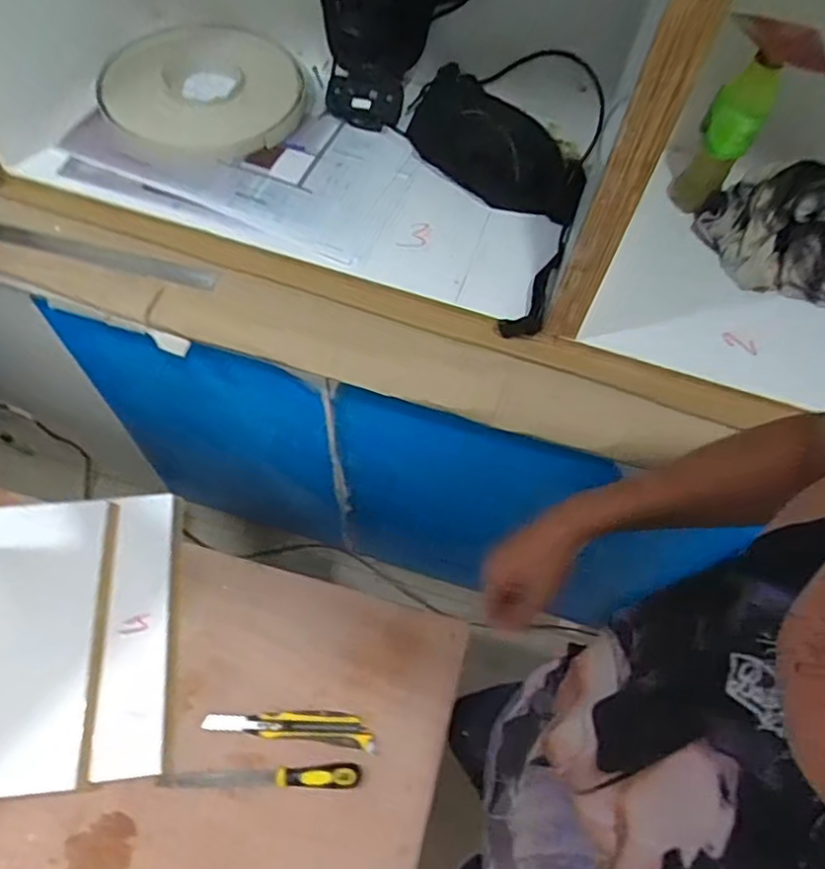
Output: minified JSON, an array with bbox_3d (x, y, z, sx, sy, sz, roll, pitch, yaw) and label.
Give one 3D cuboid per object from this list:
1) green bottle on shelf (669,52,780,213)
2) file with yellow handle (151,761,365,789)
[{"bbox_3d":[0.362,-0.341,0.759,0.057,0.182,0.063,32,65,13],"label":"green bottle on shelf"},{"bbox_3d":[-0.188,0.429,0.814,0.242,0.028,0.027,0,62,-4],"label":"file with yellow handle"}]

